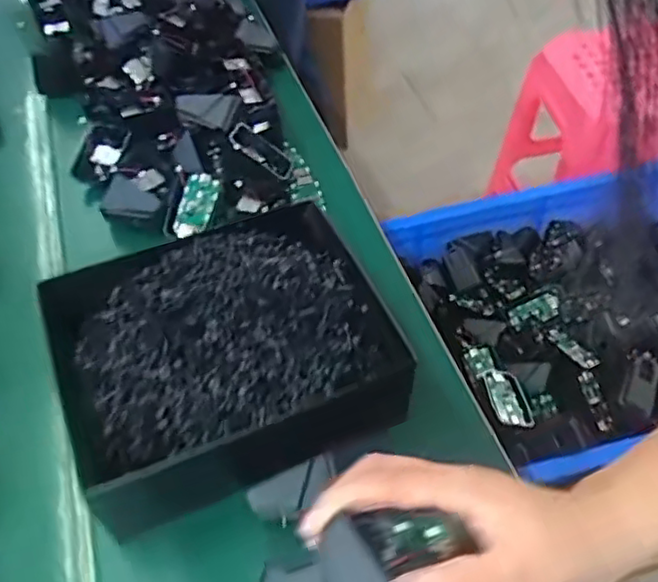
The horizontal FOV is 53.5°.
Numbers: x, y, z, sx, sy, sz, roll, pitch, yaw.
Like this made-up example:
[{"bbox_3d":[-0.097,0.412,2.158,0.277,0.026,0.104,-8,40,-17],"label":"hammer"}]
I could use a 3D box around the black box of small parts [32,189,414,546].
[{"bbox_3d":[-0.071,0.049,0.482,0.238,0.090,0.193,-22,53,-14],"label":"black box of small parts"}]

